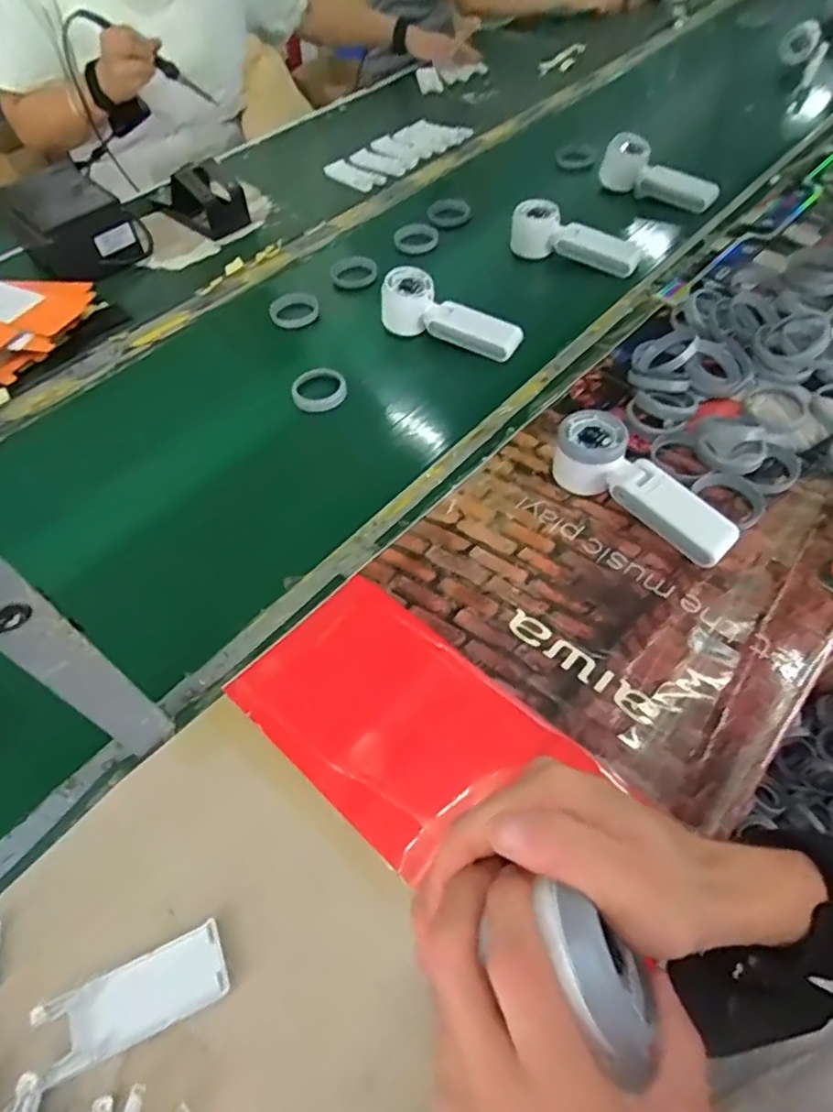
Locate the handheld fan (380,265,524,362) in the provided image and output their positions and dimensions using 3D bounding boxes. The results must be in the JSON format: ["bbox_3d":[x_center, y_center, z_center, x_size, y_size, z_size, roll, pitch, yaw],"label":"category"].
[{"bbox_3d":[0.040,-0.270,0.707,0.167,0.062,0.051,23,59,19],"label":"handheld fan"}]

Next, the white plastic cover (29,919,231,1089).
[{"bbox_3d":[-0.157,0.248,0.349,0.102,0.018,0.039,-22,55,-12],"label":"white plastic cover"}]

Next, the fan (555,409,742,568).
[{"bbox_3d":[0.189,-0.057,0.529,0.055,0.053,0.169,-37,60,-21],"label":"fan"}]

